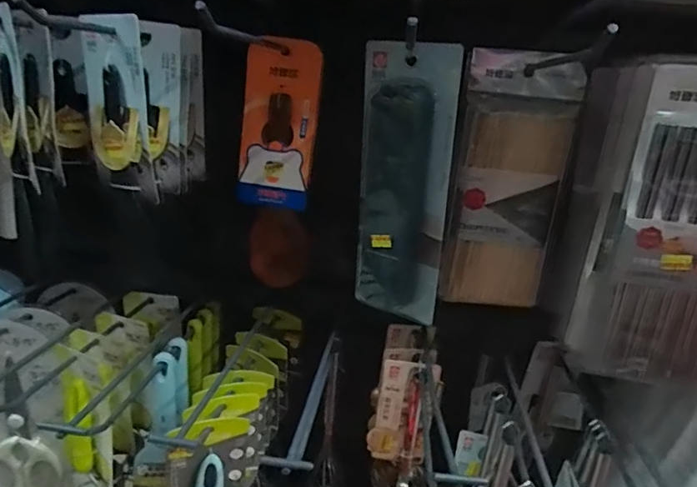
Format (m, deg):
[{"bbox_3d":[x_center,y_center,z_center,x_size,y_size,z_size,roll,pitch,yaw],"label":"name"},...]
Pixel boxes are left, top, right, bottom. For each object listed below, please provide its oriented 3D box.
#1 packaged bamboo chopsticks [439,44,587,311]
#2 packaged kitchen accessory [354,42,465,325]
[{"bbox_3d":[0.161,-0.057,0.512,0.102,0.244,0.022,10,20,14],"label":"packaged bamboo chopsticks"},{"bbox_3d":[0.055,-0.053,0.507,0.092,0.267,0.046,8,19,7],"label":"packaged kitchen accessory"}]

